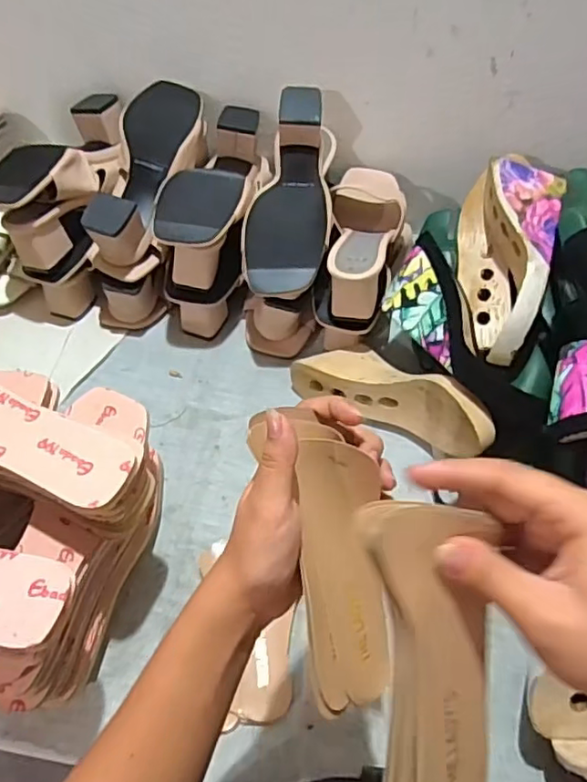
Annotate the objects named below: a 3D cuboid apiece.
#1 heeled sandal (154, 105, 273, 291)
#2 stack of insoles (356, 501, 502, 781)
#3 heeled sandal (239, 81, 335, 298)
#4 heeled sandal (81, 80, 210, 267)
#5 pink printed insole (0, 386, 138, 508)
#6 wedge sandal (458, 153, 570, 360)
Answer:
[{"bbox_3d":[-0.086,-0.230,0.693,0.089,0.079,0.229,6,56,6],"label":"heeled sandal"},{"bbox_3d":[0.062,0.122,0.256,0.061,0.011,0.155,-8,95,-29],"label":"stack of insoles"},{"bbox_3d":[-0.001,-0.214,0.667,0.091,0.073,0.236,6,73,6],"label":"heeled sandal"},{"bbox_3d":[-0.165,-0.252,0.696,0.091,0.096,0.234,13,71,10],"label":"heeled sandal"},{"bbox_3d":[-0.233,0.028,0.457,0.234,0.007,0.078,12,56,8],"label":"pink printed insole"},{"bbox_3d":[0.218,-0.147,0.636,0.092,0.097,0.242,15,58,12],"label":"wedge sandal"}]

